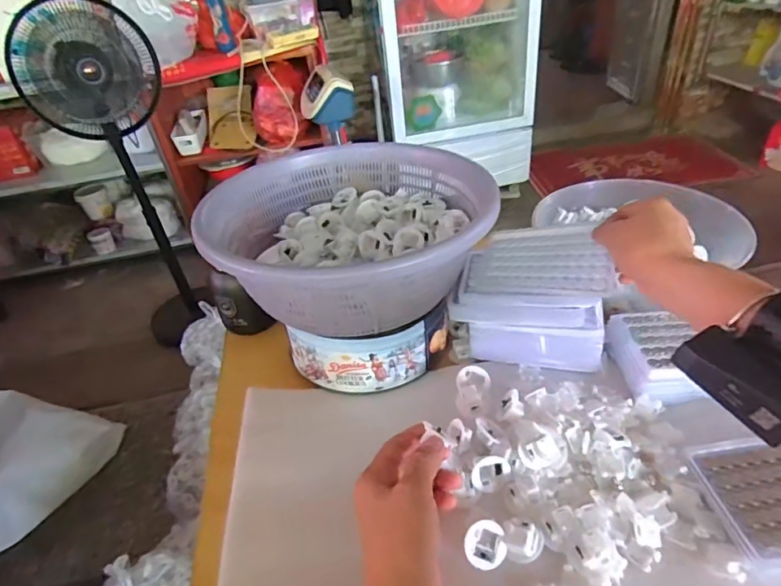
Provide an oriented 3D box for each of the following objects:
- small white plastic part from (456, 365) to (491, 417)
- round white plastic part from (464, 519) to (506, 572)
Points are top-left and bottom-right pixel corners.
[{"bbox_3d":[0.081,0.094,0.477,0.032,0.017,0.046,-1,38,9],"label":"small white plastic part"},{"bbox_3d":[0.070,0.187,0.362,0.029,0.020,0.028,-5,38,4],"label":"round white plastic part"}]

